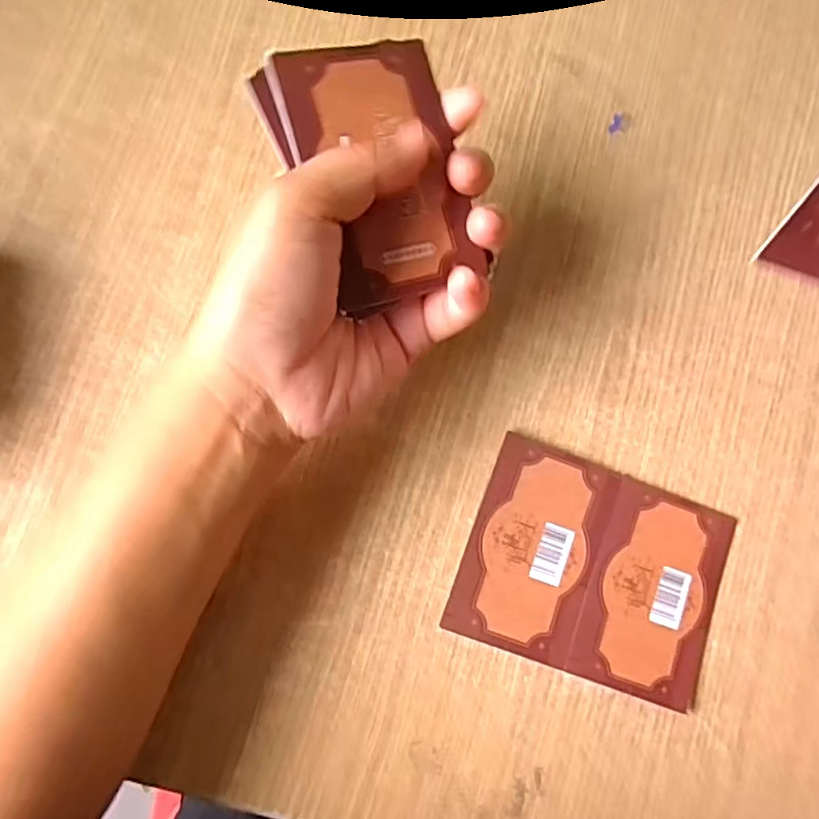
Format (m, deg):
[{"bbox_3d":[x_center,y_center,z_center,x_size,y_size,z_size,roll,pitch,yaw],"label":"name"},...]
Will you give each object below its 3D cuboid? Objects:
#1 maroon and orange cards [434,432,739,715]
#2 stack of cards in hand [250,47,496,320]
[{"bbox_3d":[0.078,0.067,0.255,0.107,0.004,0.082,21,82,-5],"label":"maroon and orange cards"},{"bbox_3d":[-0.010,-0.079,0.204,0.058,0.013,0.084,-20,87,-9],"label":"stack of cards in hand"}]

